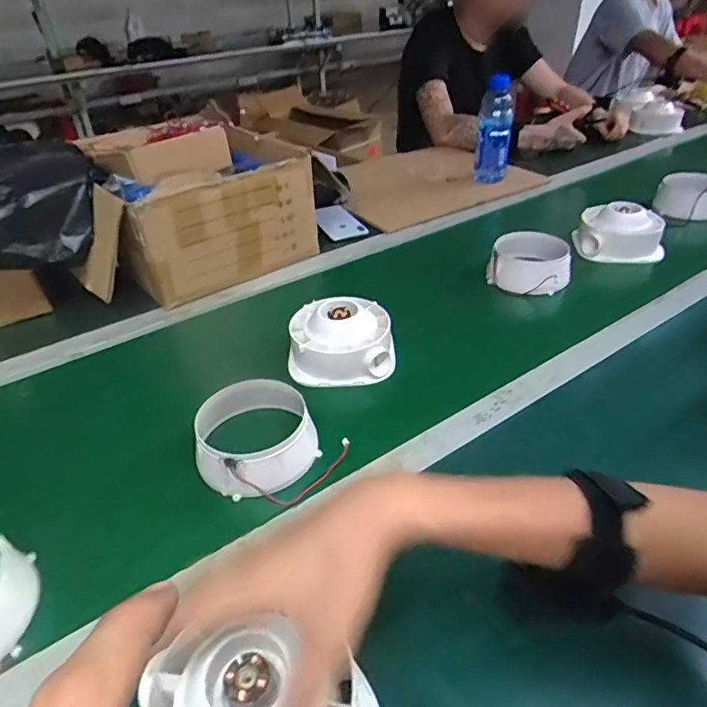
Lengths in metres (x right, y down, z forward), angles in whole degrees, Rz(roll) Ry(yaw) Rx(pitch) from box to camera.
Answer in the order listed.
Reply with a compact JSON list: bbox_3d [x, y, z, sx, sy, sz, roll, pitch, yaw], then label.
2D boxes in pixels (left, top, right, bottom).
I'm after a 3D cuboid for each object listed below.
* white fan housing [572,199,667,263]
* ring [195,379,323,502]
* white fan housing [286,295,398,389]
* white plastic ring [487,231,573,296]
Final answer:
[{"bbox_3d":[0.459,-0.208,0.891,0.146,0.082,0.098,13,40,22],"label":"white fan housing"},{"bbox_3d":[-0.103,0.086,0.538,0.120,0.050,0.116,-3,36,2],"label":"ring"},{"bbox_3d":[-0.015,-0.023,0.676,0.135,0.070,0.130,-3,36,2],"label":"white fan housing"},{"bbox_3d":[0.281,-0.146,0.820,0.124,0.065,0.098,11,39,20],"label":"white plastic ring"}]

